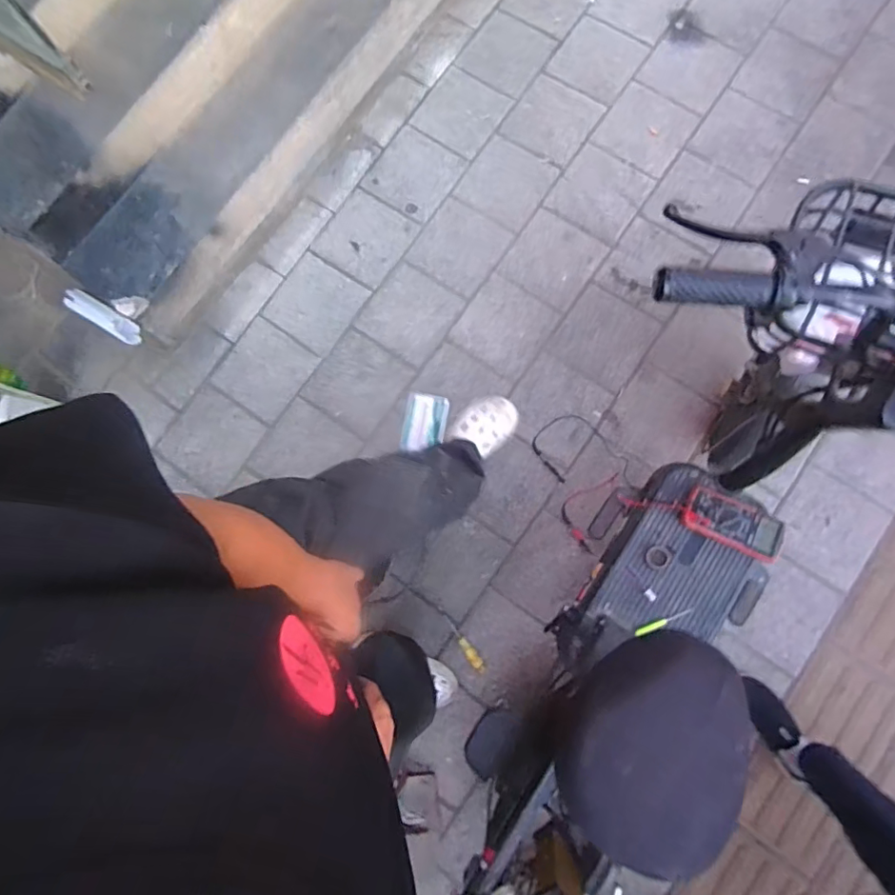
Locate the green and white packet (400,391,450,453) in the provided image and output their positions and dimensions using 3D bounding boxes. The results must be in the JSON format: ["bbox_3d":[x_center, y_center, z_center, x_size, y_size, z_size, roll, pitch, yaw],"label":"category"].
[{"bbox_3d":[-0.053,-0.058,1.284,0.101,0.026,0.147,9,81,6],"label":"green and white packet"}]

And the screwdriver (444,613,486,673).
[{"bbox_3d":[0.044,0.481,1.305,0.028,0.030,0.164,-31,79,-2],"label":"screwdriver"}]

